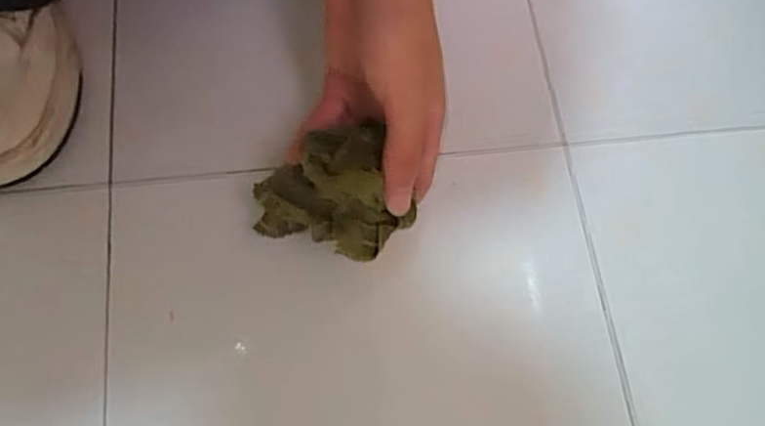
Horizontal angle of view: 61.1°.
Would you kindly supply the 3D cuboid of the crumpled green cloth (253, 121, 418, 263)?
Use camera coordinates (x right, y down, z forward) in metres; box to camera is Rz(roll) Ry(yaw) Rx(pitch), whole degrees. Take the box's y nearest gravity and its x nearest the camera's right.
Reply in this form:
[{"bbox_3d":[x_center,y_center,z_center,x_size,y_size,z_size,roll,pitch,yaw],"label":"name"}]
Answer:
[{"bbox_3d":[-0.027,-0.005,0.355,0.078,0.051,0.064,-28,74,-12],"label":"crumpled green cloth"}]

